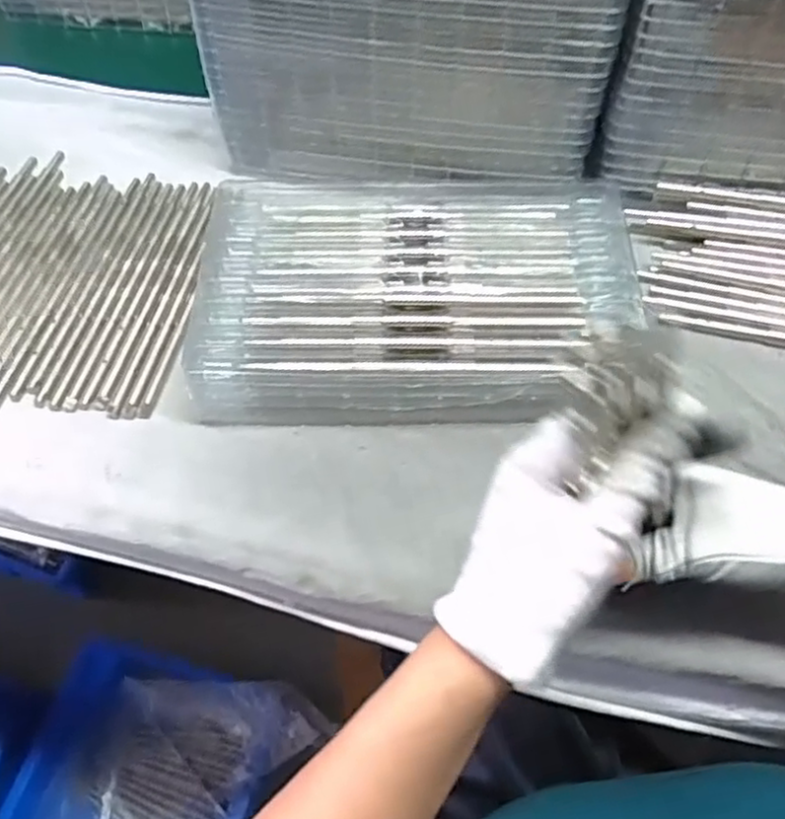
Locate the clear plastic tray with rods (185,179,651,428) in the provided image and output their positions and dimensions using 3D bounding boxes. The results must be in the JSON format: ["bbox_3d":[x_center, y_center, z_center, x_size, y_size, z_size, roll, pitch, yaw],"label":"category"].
[{"bbox_3d":[0.016,-0.081,0.470,0.284,0.033,0.191,1,63,4],"label":"clear plastic tray with rods"}]

